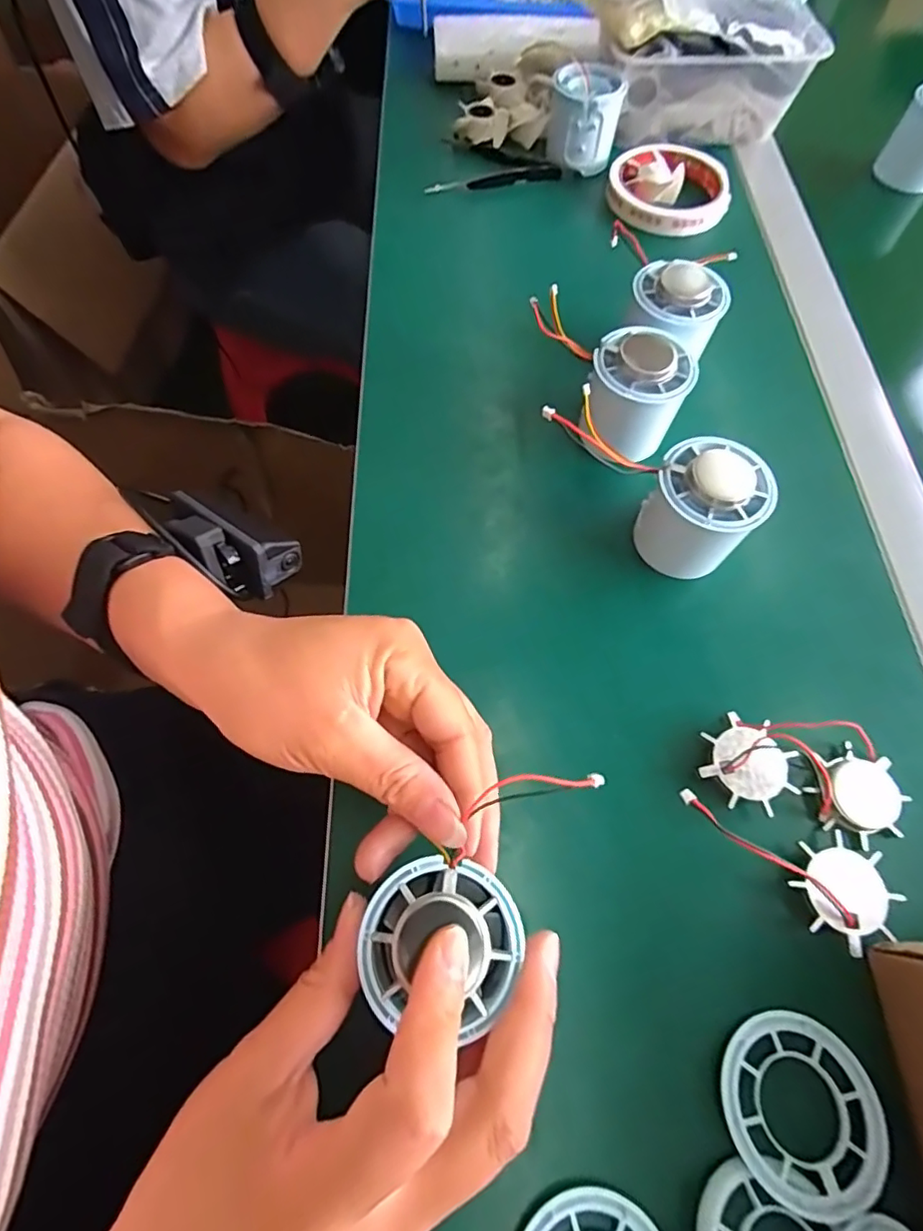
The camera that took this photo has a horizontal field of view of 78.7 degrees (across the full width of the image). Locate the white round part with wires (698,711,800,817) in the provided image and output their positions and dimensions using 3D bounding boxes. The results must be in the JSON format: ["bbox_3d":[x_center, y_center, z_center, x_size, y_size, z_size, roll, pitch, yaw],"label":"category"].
[{"bbox_3d":[0.131,0.068,0.258,0.041,0.006,0.041,1,65,-1],"label":"white round part with wires"}]

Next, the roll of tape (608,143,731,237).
[{"bbox_3d":[0.160,-0.335,0.440,0.090,0.019,0.097,4,65,0],"label":"roll of tape"}]

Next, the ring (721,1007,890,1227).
[{"bbox_3d":[0.126,0.181,0.207,0.056,0.011,0.056,1,65,-1],"label":"ring"}]

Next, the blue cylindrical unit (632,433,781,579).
[{"bbox_3d":[0.124,-0.055,0.289,0.050,0.055,0.052,1,65,-1],"label":"blue cylindrical unit"}]

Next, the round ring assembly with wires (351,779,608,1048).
[{"bbox_3d":[0.007,0.092,0.199,0.052,0.010,0.101,30,71,15],"label":"round ring assembly with wires"}]

